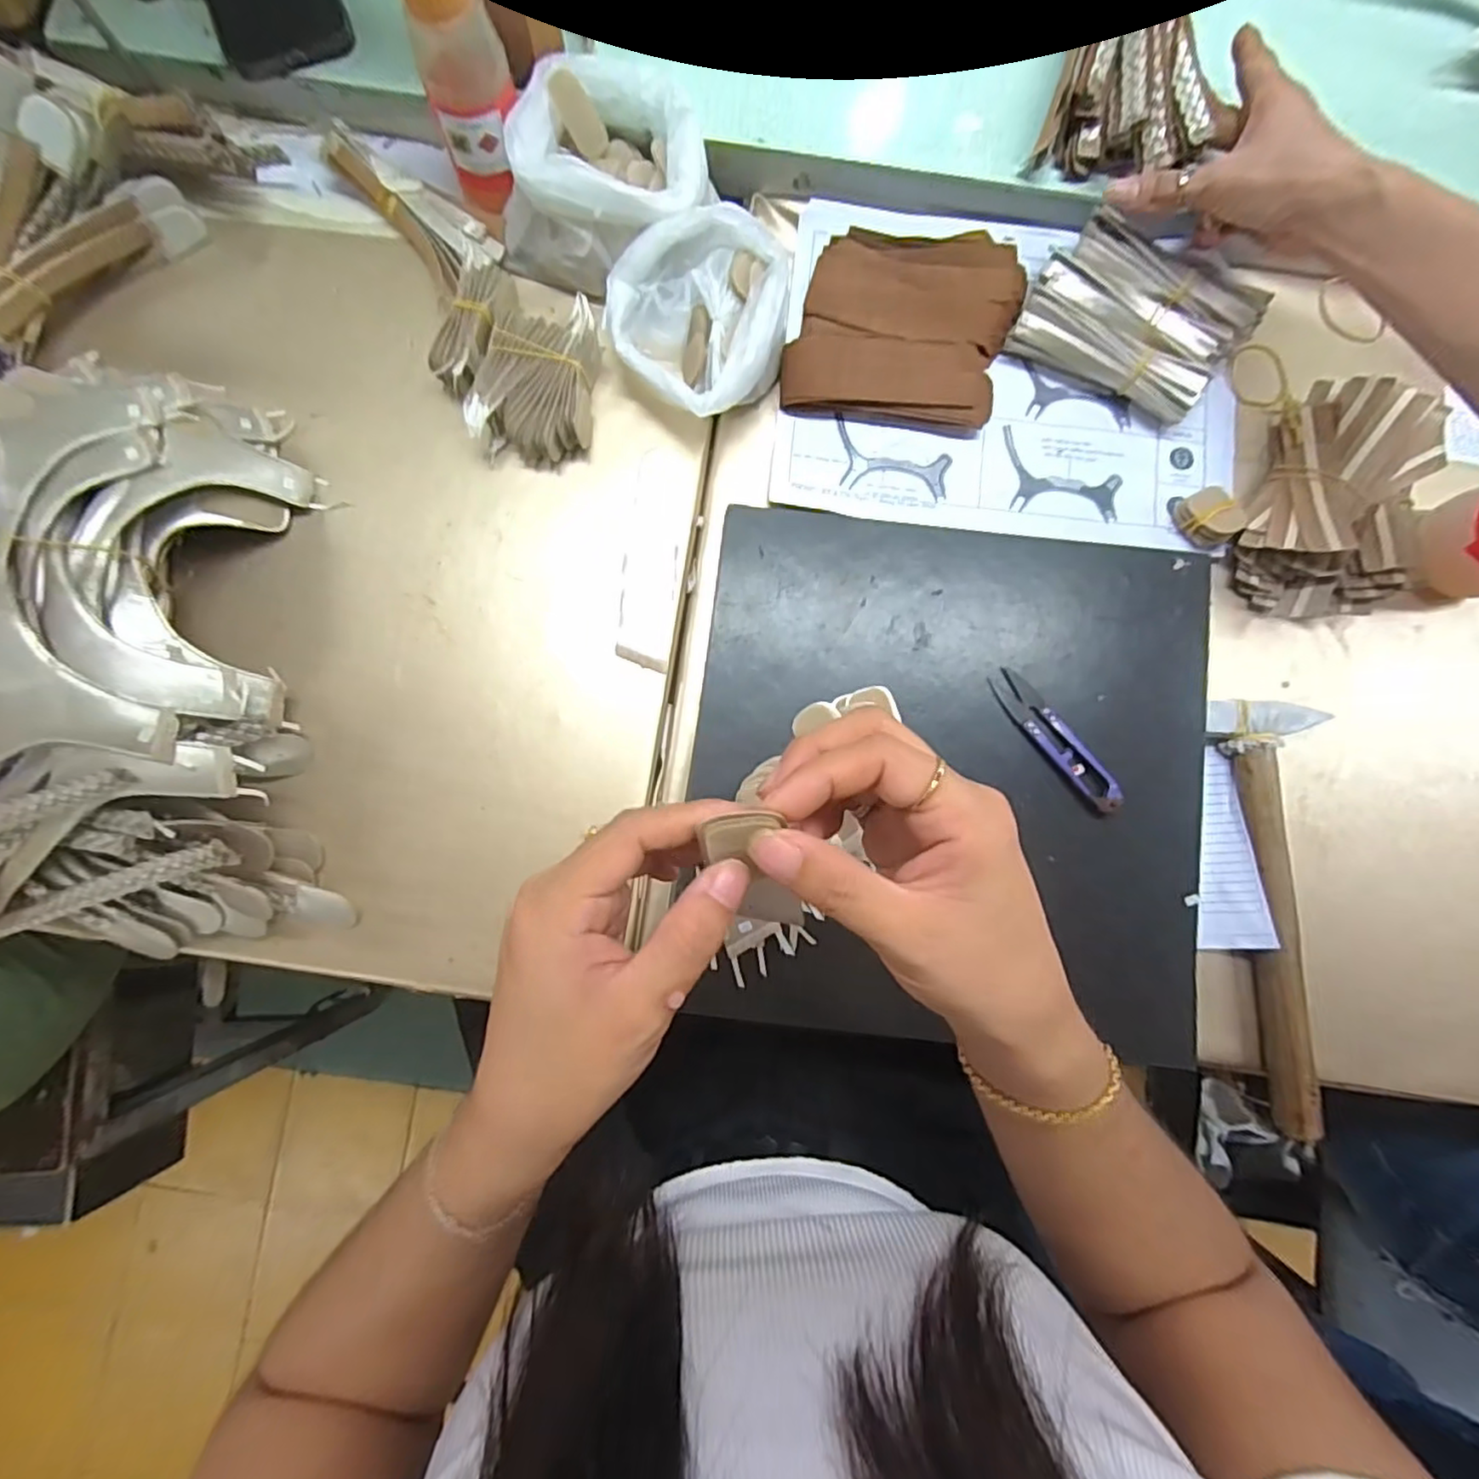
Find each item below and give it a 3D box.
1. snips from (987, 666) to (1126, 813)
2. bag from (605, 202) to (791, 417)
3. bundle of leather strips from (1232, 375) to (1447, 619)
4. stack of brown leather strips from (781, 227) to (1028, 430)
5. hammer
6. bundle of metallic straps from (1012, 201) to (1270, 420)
[{"bbox_3d":[0.188,0.000,0.390,0.021,0.015,0.100,-40,85,-5],"label":"snips"},{"bbox_3d":[-0.022,-0.256,0.409,0.106,0.046,0.110,-22,84,-3],"label":"bag"},{"bbox_3d":[0.378,-0.147,0.413,0.096,0.038,0.154,26,84,2],"label":"bundle of leather strips"},{"bbox_3d":[0.107,-0.270,0.427,0.142,0.026,0.115,8,83,0],"label":"stack of brown leather strips"},{"bbox_3d":[0.330,0.101,0.396,0.066,0.028,0.251,-5,83,-1],"label":"hammer"},{"bbox_3d":[0.259,-0.278,0.428,0.130,0.029,0.104,28,84,2],"label":"bundle of metallic straps"}]

